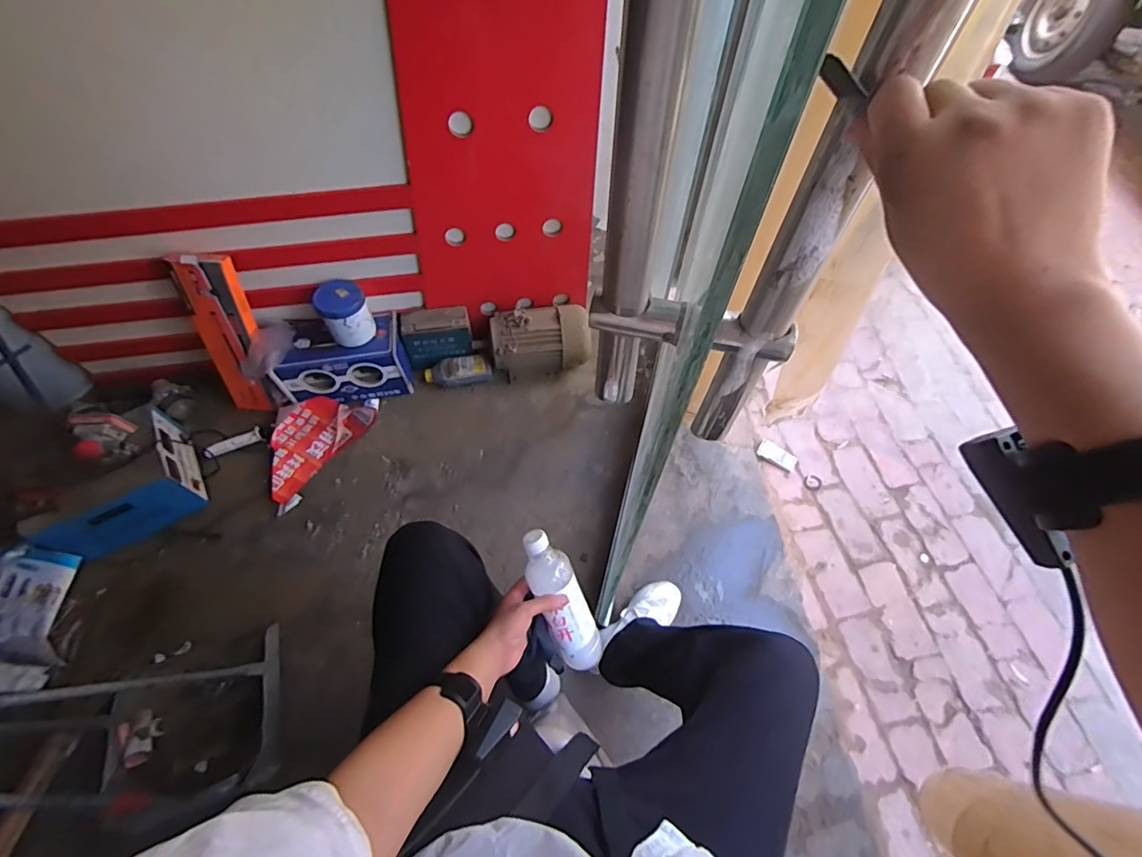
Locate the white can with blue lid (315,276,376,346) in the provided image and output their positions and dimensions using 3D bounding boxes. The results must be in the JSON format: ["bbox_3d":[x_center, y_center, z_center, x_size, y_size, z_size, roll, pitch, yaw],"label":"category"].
[{"bbox_3d":[-0.577,-0.292,1.302,0.114,0.136,0.121,0,60,-1],"label":"white can with blue lid"}]

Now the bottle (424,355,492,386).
[{"bbox_3d":[-0.329,-0.161,1.473,0.187,0.057,0.071,-15,62,-9],"label":"bottle"}]

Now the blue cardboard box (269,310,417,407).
[{"bbox_3d":[-0.622,-0.180,1.402,0.320,0.170,0.168,-12,61,-8],"label":"blue cardboard box"}]

